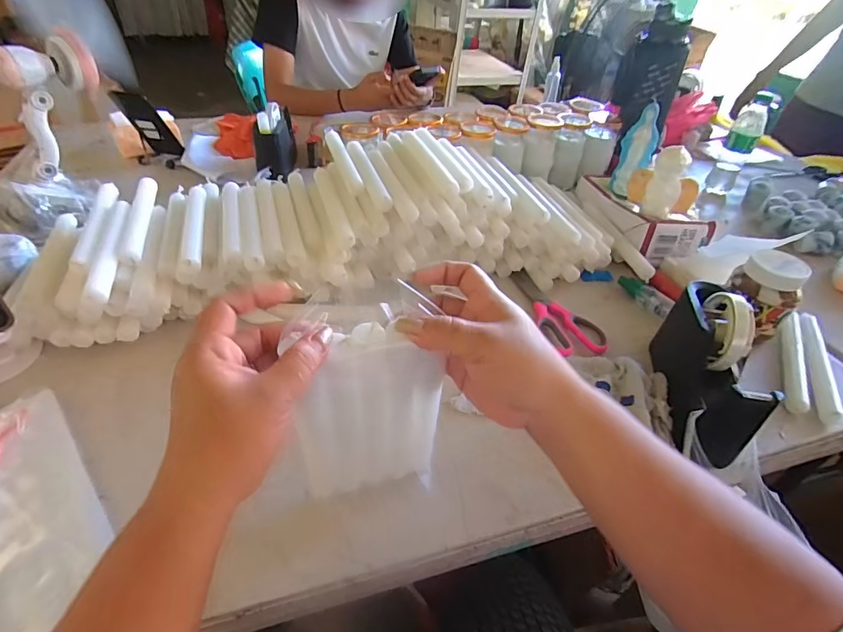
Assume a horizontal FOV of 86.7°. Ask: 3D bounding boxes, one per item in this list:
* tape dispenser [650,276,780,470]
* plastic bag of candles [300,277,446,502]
[{"bbox_3d":[0.302,0.044,0.467,0.057,0.115,0.181,8,41,5],"label":"tape dispenser"},{"bbox_3d":[-0.037,0.074,0.341,0.105,0.228,0.022,-8,40,-14],"label":"plastic bag of candles"}]

